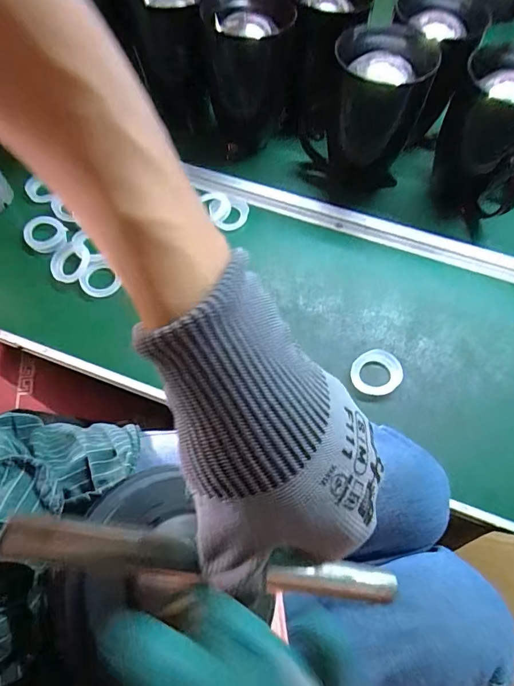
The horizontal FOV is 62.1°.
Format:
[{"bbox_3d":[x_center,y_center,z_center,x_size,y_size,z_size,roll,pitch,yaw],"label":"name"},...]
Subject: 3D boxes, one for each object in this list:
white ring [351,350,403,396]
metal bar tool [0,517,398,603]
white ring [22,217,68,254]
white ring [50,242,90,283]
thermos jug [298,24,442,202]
[{"bbox_3d":[0.147,0.037,0.521,0.063,0.012,0.054,-34,66,-21],"label":"white ring"},{"bbox_3d":[-0.010,0.105,0.200,0.198,0.014,0.015,22,55,-23],"label":"metal bar tool"},{"bbox_3d":[-0.299,-0.154,0.603,0.053,0.014,0.057,1,58,-2],"label":"white ring"},{"bbox_3d":[-0.252,-0.111,0.578,0.049,0.011,0.059,-8,59,-7],"label":"white ring"},{"bbox_3d":[0.158,-0.335,0.624,0.147,0.197,0.124,23,62,10],"label":"thermos jug"}]

